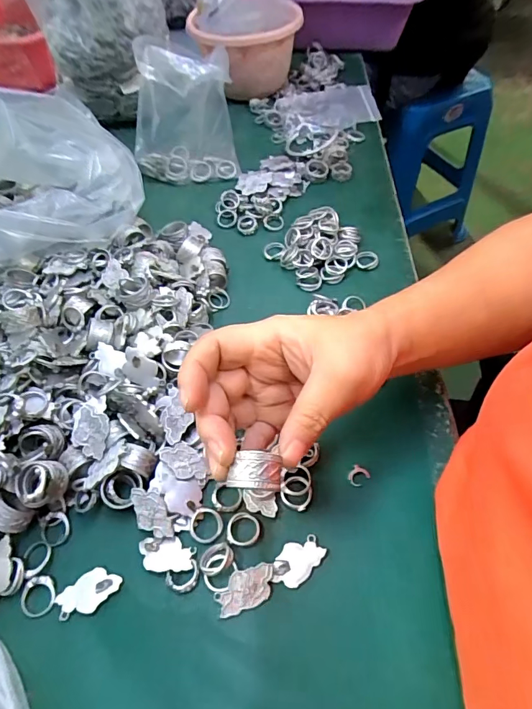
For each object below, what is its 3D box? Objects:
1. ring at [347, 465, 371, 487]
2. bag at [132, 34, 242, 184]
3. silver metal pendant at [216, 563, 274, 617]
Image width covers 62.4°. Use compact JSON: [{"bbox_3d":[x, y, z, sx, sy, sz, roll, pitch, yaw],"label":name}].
[{"bbox_3d":[0.065,0.085,0.310,0.015,0.004,0.012,-34,62,-22],"label":"ring"},{"bbox_3d":[-0.093,-0.264,0.478,0.117,0.135,0.066,-6,55,-4],"label":"bag"},{"bbox_3d":[-0.012,0.145,0.271,0.038,0.004,0.021,-20,73,-8],"label":"silver metal pendant"}]

